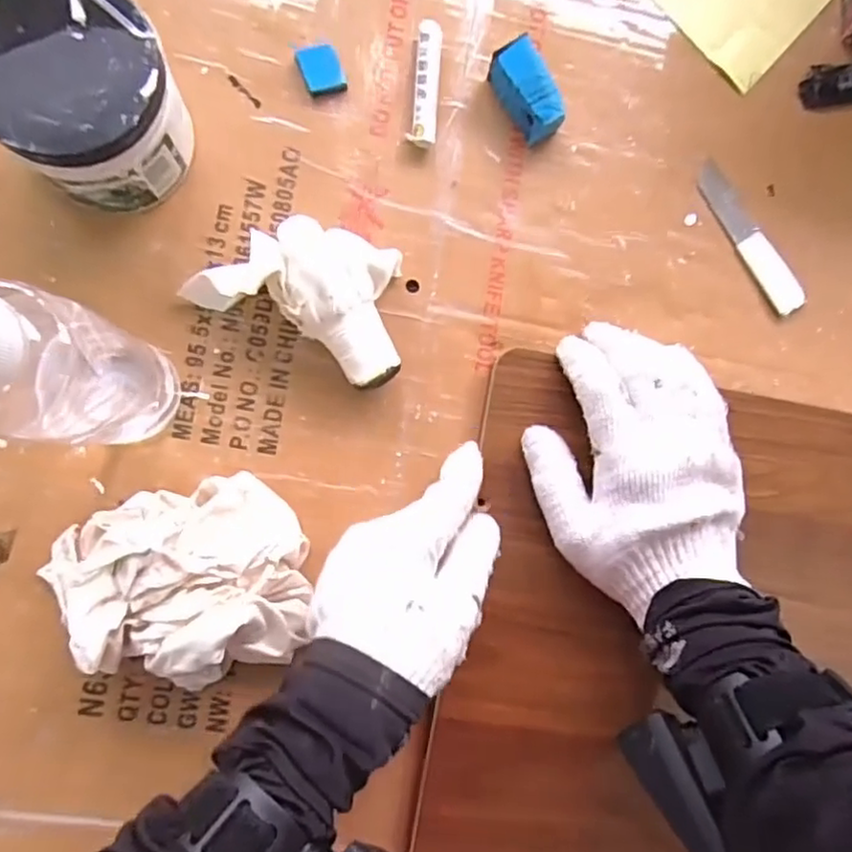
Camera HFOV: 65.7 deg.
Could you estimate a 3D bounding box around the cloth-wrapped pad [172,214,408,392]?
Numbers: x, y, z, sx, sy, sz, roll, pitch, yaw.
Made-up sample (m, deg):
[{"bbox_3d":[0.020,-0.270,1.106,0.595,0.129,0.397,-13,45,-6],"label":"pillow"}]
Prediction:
[{"bbox_3d":[-0.060,-0.072,0.347,0.111,0.040,0.066,28,87,-6],"label":"cloth-wrapped pad"}]

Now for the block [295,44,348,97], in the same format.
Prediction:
[{"bbox_3d":[-0.058,-0.199,0.368,0.023,0.005,0.026,-20,93,-7],"label":"block"}]

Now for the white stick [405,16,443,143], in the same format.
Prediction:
[{"bbox_3d":[0.000,-0.193,0.373,0.015,0.012,0.065,4,90,-7],"label":"white stick"}]

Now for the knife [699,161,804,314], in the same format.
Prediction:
[{"bbox_3d":[0.197,-0.114,0.401,0.021,0.005,0.101,-35,94,-6],"label":"knife"}]

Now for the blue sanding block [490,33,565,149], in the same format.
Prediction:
[{"bbox_3d":[0.057,-0.189,0.374,0.025,0.026,0.050,-30,94,-6],"label":"blue sanding block"}]

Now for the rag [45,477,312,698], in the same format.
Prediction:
[{"bbox_3d":[-0.122,0.086,0.332,0.123,0.053,0.107,-22,93,-7],"label":"rag"}]

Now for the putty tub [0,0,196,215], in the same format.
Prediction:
[{"bbox_3d":[-0.158,-0.151,0.313,0.078,0.077,0.078,0,90,-7],"label":"putty tub"}]

